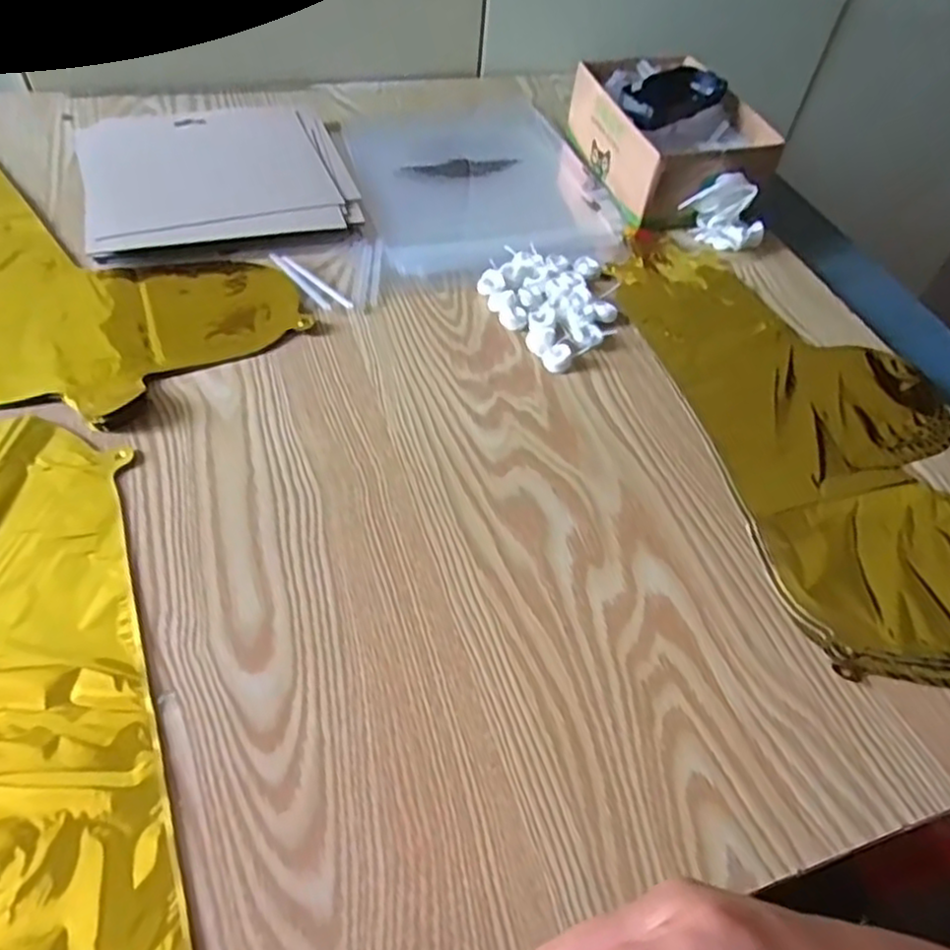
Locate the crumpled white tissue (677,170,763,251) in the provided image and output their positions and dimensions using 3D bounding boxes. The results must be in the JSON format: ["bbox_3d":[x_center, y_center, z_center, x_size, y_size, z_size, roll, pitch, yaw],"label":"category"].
[{"bbox_3d":[0.220,-0.230,0.611,0.066,0.053,0.046,32,55,20],"label":"crumpled white tissue"}]

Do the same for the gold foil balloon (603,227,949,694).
[{"bbox_3d":[0.249,-0.044,0.492,0.206,0.013,0.425,-7,52,-12],"label":"gold foil balloon"}]

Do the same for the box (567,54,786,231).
[{"bbox_3d":[0.176,-0.316,0.658,0.131,0.078,0.197,-12,53,-15],"label":"box"}]

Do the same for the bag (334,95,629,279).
[{"bbox_3d":[-0.003,-0.293,0.668,0.223,0.015,0.327,-12,53,-15],"label":"bag"}]

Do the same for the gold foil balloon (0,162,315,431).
[{"bbox_3d":[-0.340,-0.178,0.541,0.230,0.009,0.406,-35,62,-29],"label":"gold foil balloon"}]

